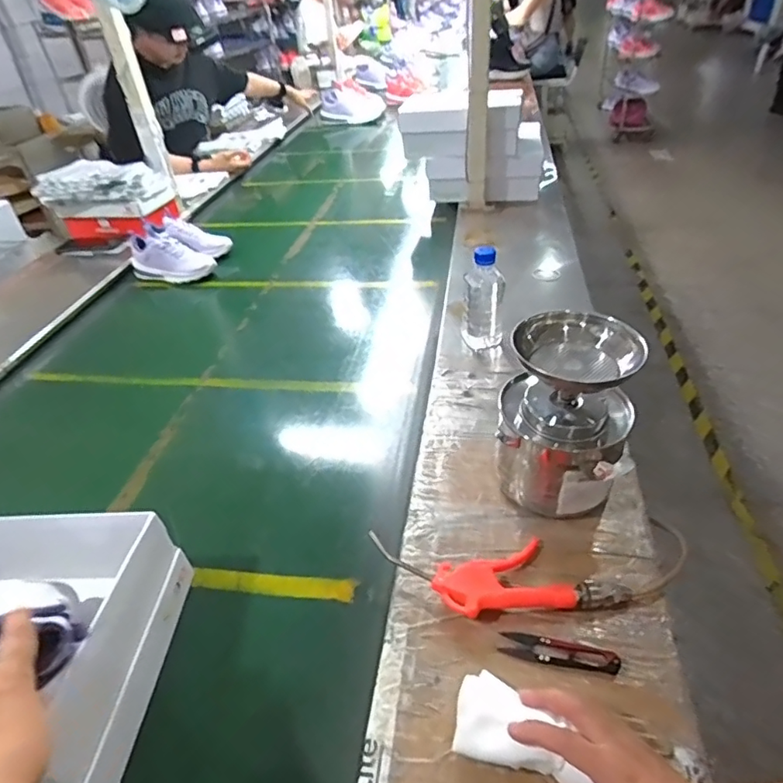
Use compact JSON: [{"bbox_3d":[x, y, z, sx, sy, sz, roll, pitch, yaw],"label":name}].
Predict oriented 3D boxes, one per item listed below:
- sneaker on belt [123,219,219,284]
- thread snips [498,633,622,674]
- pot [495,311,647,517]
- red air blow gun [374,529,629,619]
[{"bbox_3d":[-0.511,-0.318,1.218,0.189,0.094,0.087,9,41,19],"label":"sneaker on belt"},{"bbox_3d":[0.151,0.235,0.472,0.101,0.004,0.021,4,39,14],"label":"thread snips"},{"bbox_3d":[0.189,0.029,0.571,0.124,0.203,0.129,-4,38,3],"label":"pot"},{"bbox_3d":[0.104,0.180,0.526,0.235,0.026,0.090,-6,38,1],"label":"red air blow gun"}]

